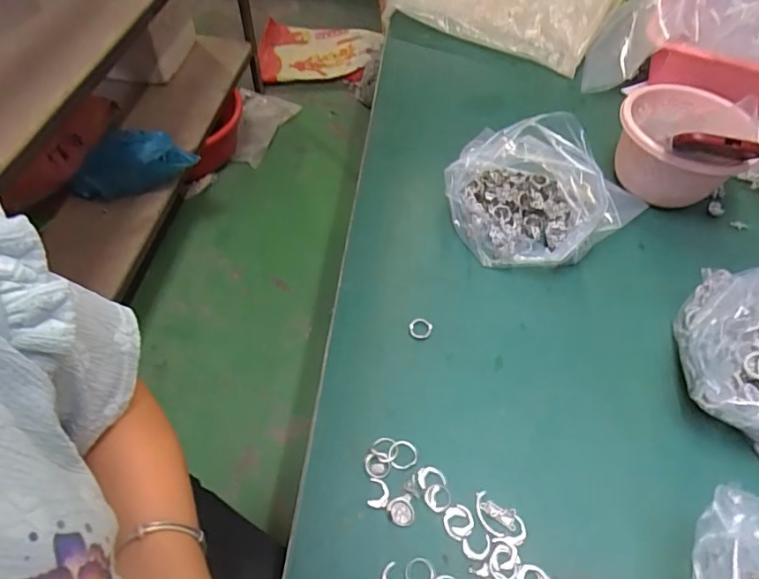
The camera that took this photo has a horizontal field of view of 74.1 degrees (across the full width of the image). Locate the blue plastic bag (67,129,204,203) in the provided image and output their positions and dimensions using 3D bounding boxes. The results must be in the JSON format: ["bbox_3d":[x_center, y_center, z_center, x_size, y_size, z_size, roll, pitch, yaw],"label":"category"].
[{"bbox_3d":[-0.596,-0.311,1.226,0.282,0.126,0.110,-12,55,-11],"label":"blue plastic bag"}]

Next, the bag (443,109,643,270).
[{"bbox_3d":[0.183,-0.115,0.532,0.198,0.117,0.146,-26,59,-23],"label":"bag"}]

